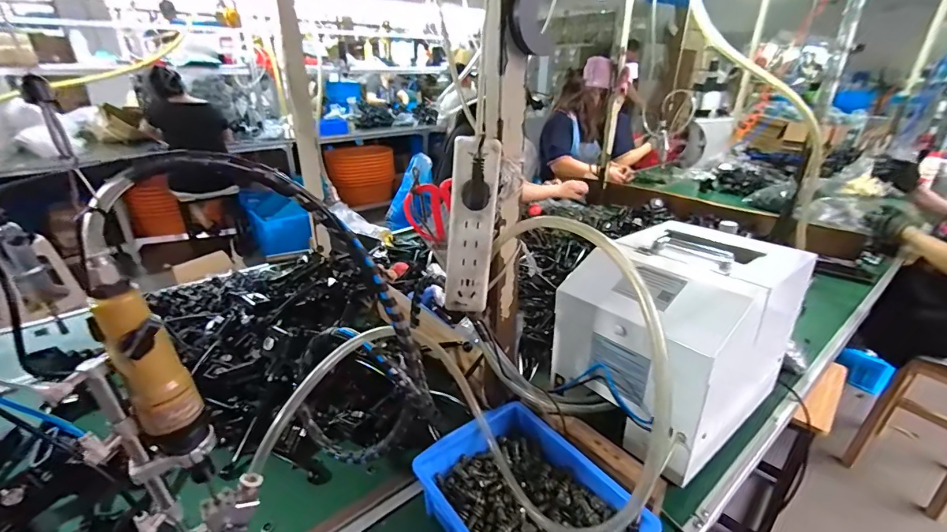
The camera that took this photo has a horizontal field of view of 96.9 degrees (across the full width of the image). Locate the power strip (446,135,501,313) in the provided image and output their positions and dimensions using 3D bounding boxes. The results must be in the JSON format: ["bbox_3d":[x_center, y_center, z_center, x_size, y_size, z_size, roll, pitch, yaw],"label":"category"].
[{"bbox_3d":[-0.002,-0.037,0.459,0.053,0.192,0.029,0,26,-3],"label":"power strip"}]

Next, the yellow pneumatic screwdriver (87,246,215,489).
[{"bbox_3d":[-0.241,0.082,0.319,0.042,0.175,0.043,-21,34,-38],"label":"yellow pneumatic screwdriver"}]

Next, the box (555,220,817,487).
[{"bbox_3d":[0.318,0.093,0.653,0.309,0.235,0.227,-18,32,-34],"label":"box"}]

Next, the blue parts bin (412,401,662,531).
[{"bbox_3d":[0.063,0.293,0.503,0.175,0.085,0.234,-16,31,-32],"label":"blue parts bin"}]

